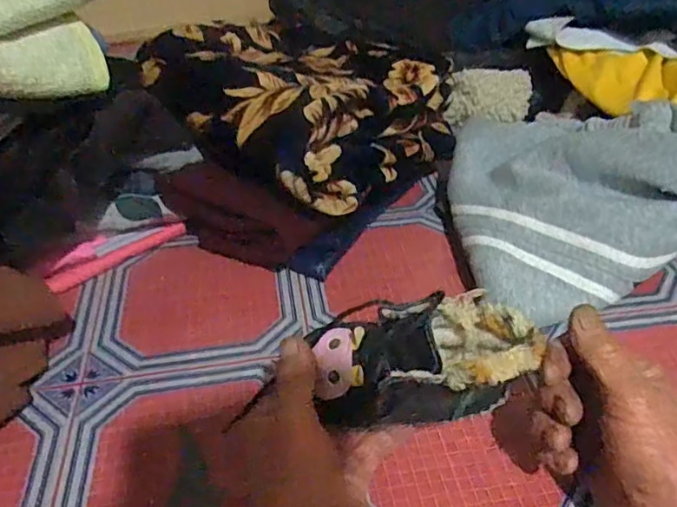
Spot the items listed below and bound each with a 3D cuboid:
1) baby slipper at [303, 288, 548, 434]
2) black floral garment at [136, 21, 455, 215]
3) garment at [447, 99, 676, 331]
[{"bbox_3d":[0.046,0.058,0.311,0.112,0.057,0.056,-2,37,-1],"label":"baby slipper"},{"bbox_3d":[-0.023,-0.143,0.554,0.218,0.092,0.229,0,39,0],"label":"black floral garment"},{"bbox_3d":[0.176,-0.068,0.521,0.209,0.104,0.251,-16,39,-18],"label":"garment"}]

